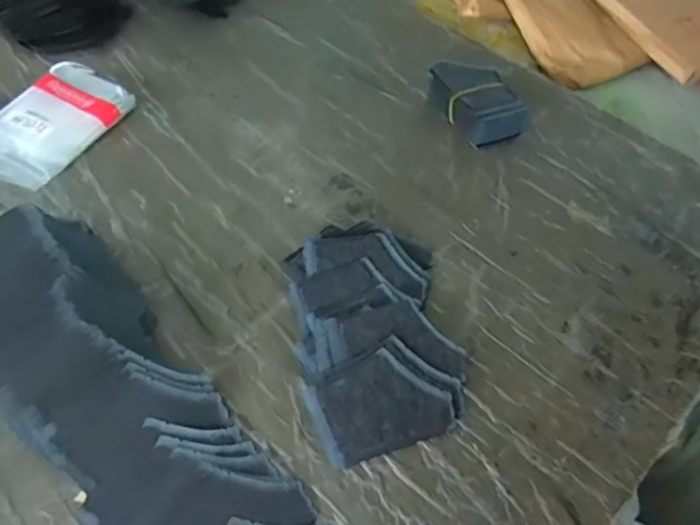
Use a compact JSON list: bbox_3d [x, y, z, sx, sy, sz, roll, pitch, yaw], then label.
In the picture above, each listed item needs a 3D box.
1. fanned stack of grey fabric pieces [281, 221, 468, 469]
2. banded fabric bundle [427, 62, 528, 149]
[{"bbox_3d":[0.021,0.050,0.499,0.136,0.033,0.231,-5,51,-10],"label":"fanned stack of grey fabric pieces"},{"bbox_3d":[0.150,-0.188,0.668,0.077,0.048,0.130,-22,56,-21],"label":"banded fabric bundle"}]

